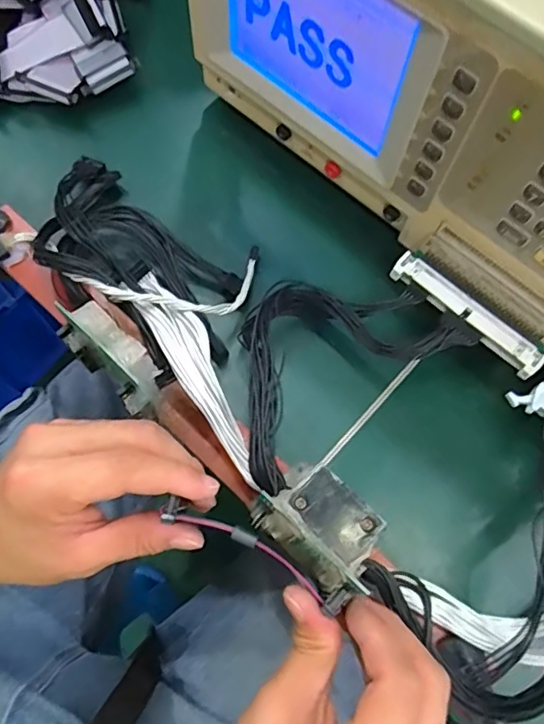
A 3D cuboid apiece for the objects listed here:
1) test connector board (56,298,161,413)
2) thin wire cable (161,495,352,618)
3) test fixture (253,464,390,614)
[{"bbox_3d":[-0.084,-0.003,0.290,0.025,0.036,0.065,-43,78,-15],"label":"test connector board"},{"bbox_3d":[-0.008,0.090,0.262,0.094,0.015,0.013,28,72,9],"label":"thin wire cable"},{"bbox_3d":[0.024,0.077,0.256,0.040,0.023,0.059,-42,77,-14],"label":"test fixture"}]

